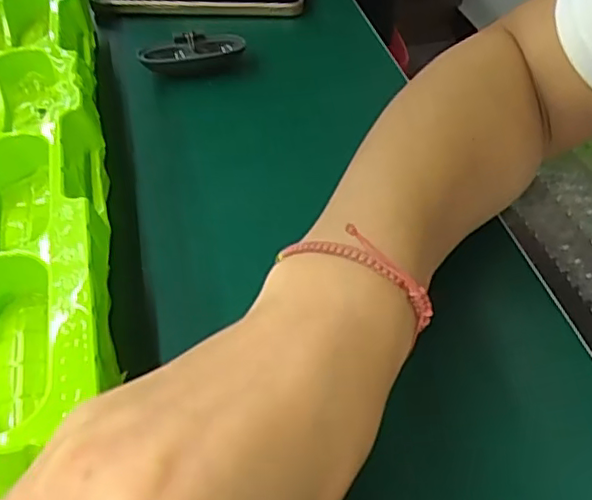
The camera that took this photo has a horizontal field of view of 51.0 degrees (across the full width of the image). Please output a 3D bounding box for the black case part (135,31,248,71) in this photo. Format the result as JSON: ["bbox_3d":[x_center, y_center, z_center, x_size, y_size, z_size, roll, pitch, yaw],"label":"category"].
[{"bbox_3d":[-0.068,-0.132,0.407,0.067,0.011,0.028,-13,48,-11],"label":"black case part"}]

